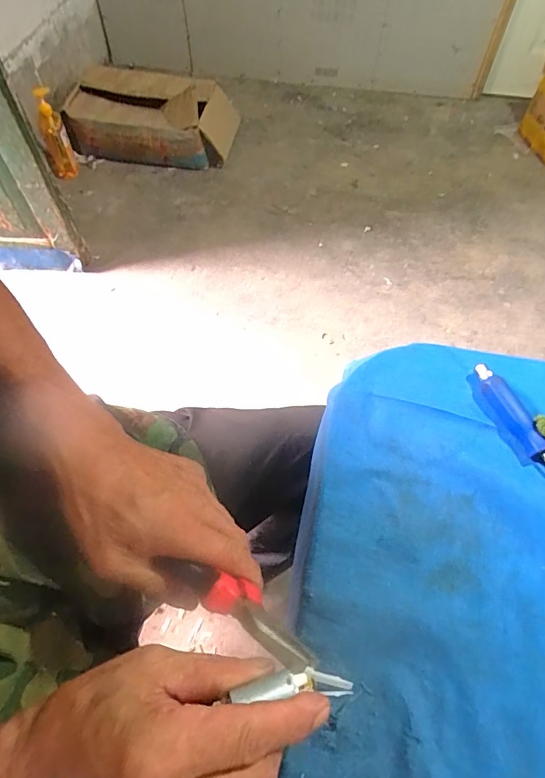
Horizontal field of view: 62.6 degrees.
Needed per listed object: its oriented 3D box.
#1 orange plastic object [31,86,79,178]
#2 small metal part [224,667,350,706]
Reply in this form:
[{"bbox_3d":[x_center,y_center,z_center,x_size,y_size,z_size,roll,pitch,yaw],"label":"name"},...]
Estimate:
[{"bbox_3d":[-0.738,-0.850,1.515,0.092,0.273,0.092,-24,63,-14],"label":"orange plastic object"},{"bbox_3d":[0.012,0.155,0.234,0.066,0.010,0.012,11,56,-21],"label":"small metal part"}]

